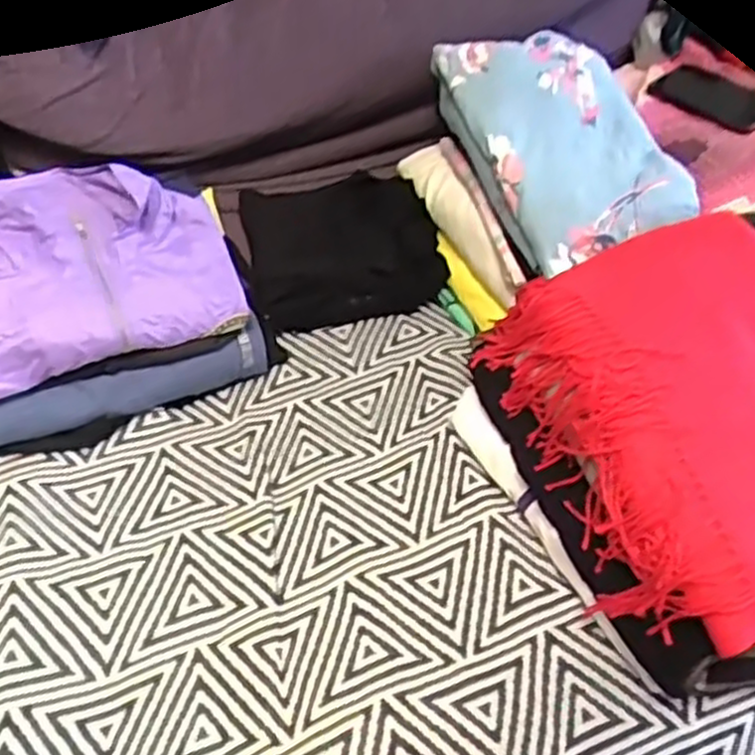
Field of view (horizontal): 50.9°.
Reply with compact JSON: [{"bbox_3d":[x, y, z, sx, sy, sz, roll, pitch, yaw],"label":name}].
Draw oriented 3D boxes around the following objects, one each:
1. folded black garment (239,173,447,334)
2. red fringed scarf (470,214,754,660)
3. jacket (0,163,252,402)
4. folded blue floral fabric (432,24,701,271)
[{"bbox_3d":[-0.048,-0.158,0.948,0.216,0.100,0.176,-11,47,-15],"label":"folded black garment"},{"bbox_3d":[0.242,0.028,0.608,0.231,0.145,0.317,-4,45,-8],"label":"red fringed scarf"},{"bbox_3d":[-0.299,-0.114,0.781,0.293,0.053,0.219,-17,75,-21],"label":"jacket"},{"bbox_3d":[0.178,-0.250,0.794,0.172,0.046,0.303,-19,63,-8],"label":"folded blue floral fabric"}]

